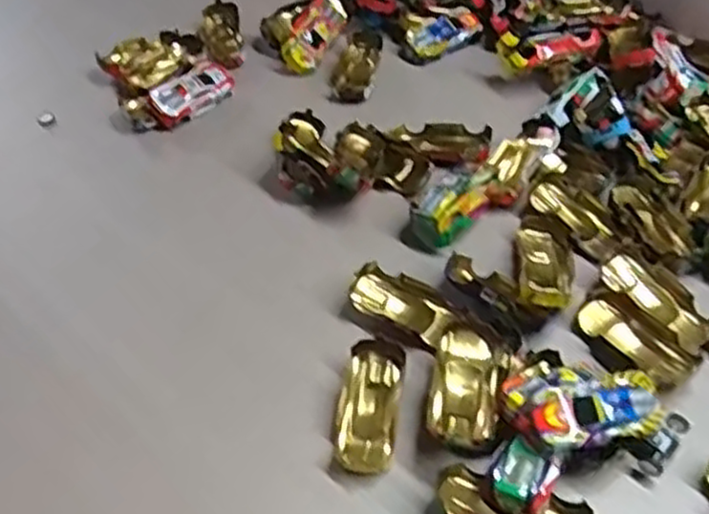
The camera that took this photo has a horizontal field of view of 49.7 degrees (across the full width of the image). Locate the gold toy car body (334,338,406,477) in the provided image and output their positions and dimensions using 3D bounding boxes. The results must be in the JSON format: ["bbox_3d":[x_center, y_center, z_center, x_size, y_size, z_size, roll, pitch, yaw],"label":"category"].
[{"bbox_3d":[0.007,0.070,0.360,0.027,0.013,0.062,6,52,8],"label":"gold toy car body"}]

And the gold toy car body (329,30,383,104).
[{"bbox_3d":[0.001,-0.135,0.545,0.031,0.019,0.067,9,52,10],"label":"gold toy car body"}]

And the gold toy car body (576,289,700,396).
[{"bbox_3d":[0.140,0.044,0.385,0.031,0.019,0.061,-38,59,-25],"label":"gold toy car body"}]

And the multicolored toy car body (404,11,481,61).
[{"bbox_3d":[0.067,-0.164,0.561,0.062,0.017,0.023,-28,55,-19],"label":"multicolored toy car body"}]

